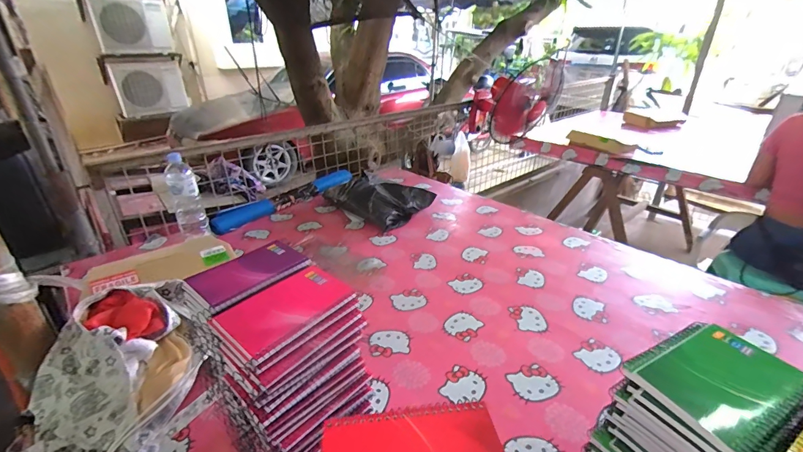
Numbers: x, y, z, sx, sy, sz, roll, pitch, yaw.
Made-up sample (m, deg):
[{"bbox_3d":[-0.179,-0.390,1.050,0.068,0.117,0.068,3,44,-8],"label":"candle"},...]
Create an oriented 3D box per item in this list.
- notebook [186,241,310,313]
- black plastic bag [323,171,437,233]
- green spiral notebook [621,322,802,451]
[{"bbox_3d":[-0.192,0.057,0.474,0.084,0.010,0.132,24,35,39],"label":"notebook"},{"bbox_3d":[-0.093,-0.102,1.302,0.331,0.090,0.244,22,35,36],"label":"black plastic bag"},{"bbox_3d":[0.276,0.131,0.331,0.131,0.012,0.090,-14,30,-25],"label":"green spiral notebook"}]

